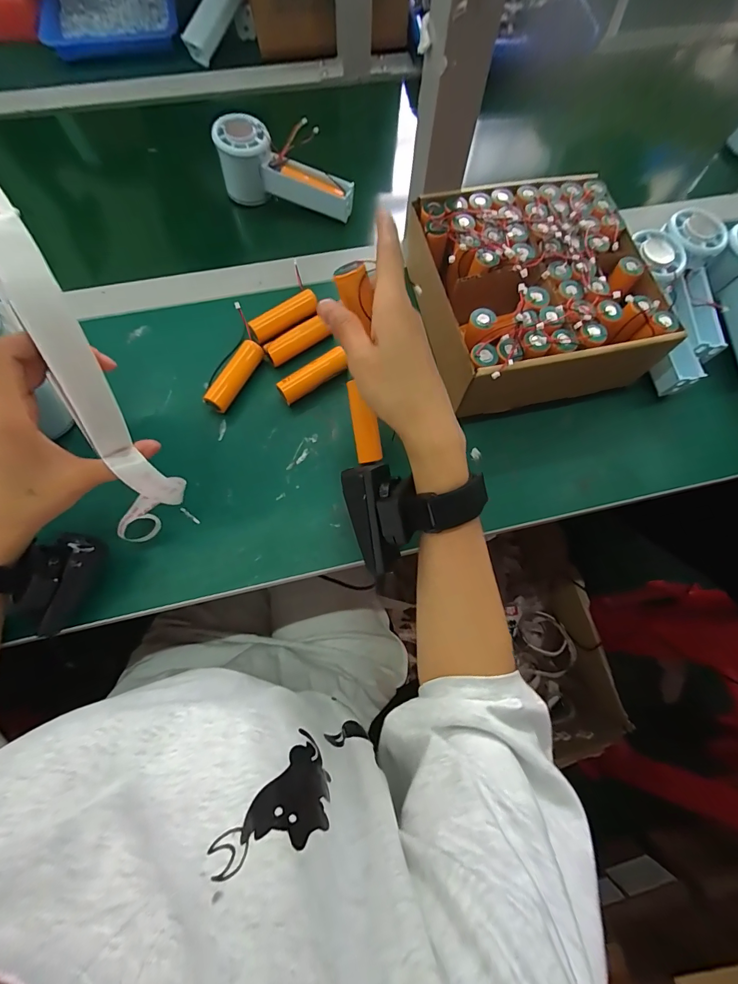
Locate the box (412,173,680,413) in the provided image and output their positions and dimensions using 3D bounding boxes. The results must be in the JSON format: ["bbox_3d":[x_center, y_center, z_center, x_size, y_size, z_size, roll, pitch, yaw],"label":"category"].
[{"bbox_3d":[0.143,-0.181,0.360,0.209,0.081,0.204,-13,76,-6],"label":"box"}]

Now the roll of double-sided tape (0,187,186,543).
[{"bbox_3d":[-0.161,-0.057,0.220,0.045,0.204,0.029,-12,36,-5],"label":"roll of double-sided tape"}]

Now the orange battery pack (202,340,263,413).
[{"bbox_3d":[-0.126,-0.109,0.359,0.020,0.019,0.073,29,74,8],"label":"orange battery pack"}]

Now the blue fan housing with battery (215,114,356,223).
[{"bbox_3d":[-0.091,-0.357,0.430,0.149,0.064,0.060,13,72,-13],"label":"blue fan housing with battery"}]

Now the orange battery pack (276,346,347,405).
[{"bbox_3d":[-0.053,-0.109,0.361,0.068,0.019,0.018,-35,76,-11],"label":"orange battery pack"}]

